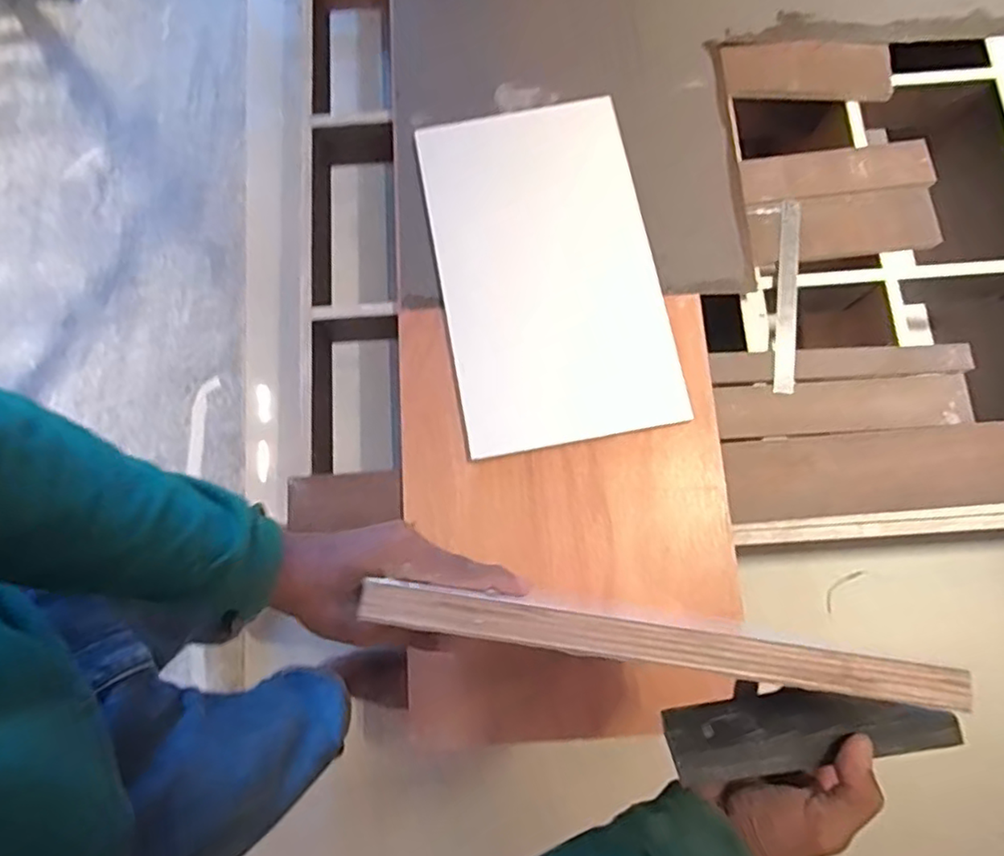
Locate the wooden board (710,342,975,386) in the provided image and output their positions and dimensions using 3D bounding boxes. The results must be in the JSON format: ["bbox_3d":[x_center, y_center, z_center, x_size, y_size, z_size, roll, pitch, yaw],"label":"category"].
[{"bbox_3d":[0.511,-0.099,0.944,0.380,0.013,0.050,-3,77,1],"label":"wooden board"}]

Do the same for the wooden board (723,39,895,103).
[{"bbox_3d":[0.517,-0.611,1.061,0.280,0.011,0.100,3,78,2],"label":"wooden board"}]

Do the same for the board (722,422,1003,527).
[{"bbox_3d":[0.716,0.048,0.902,0.770,0.026,0.118,-5,77,0],"label":"board"}]

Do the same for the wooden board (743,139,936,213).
[{"bbox_3d":[0.541,-0.413,1.013,0.297,0.019,0.094,-8,77,0],"label":"wooden board"}]

